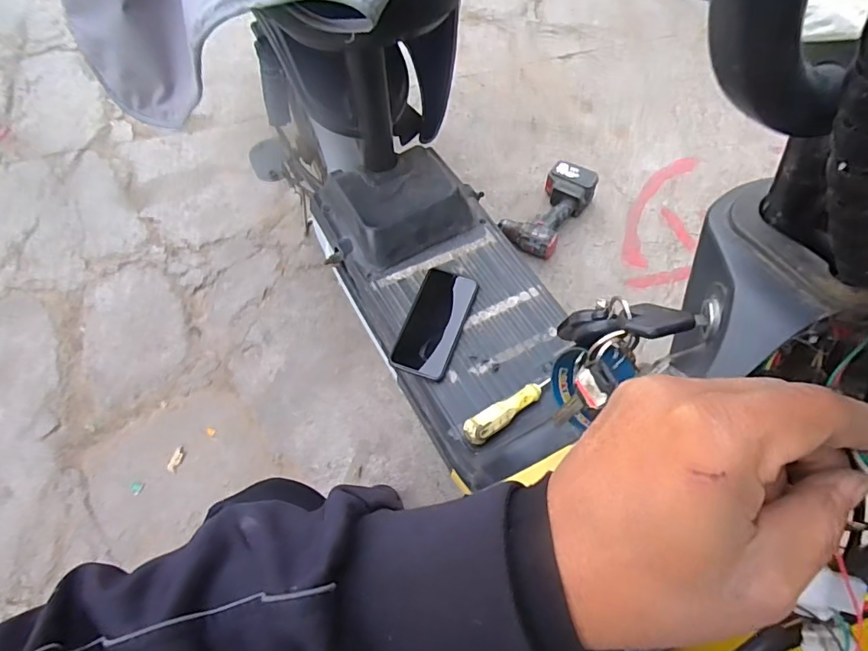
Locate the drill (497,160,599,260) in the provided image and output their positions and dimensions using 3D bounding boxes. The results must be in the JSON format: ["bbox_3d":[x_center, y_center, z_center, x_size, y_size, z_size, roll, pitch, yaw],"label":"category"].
[{"bbox_3d":[0.277,-0.274,1.167,0.124,0.074,0.252,33,68,19],"label":"drill"}]

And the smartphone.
[{"bbox_3d":[0.002,-0.006,0.686,0.077,0.017,0.163,16,64,11],"label":"smartphone"}]

